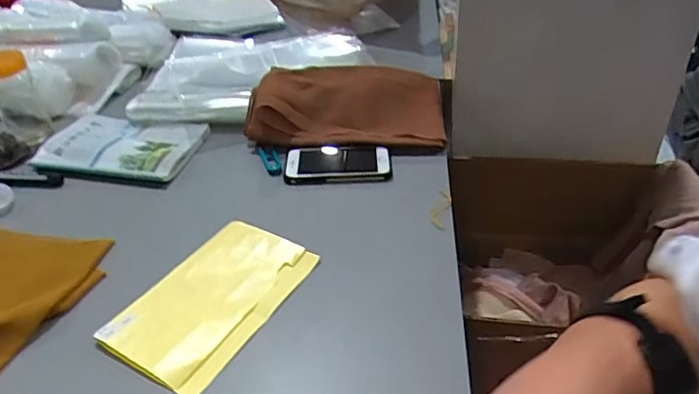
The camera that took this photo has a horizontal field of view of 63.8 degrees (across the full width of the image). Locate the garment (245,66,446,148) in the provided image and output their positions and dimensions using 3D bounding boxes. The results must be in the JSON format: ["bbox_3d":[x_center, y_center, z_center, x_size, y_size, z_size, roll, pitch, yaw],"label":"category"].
[{"bbox_3d":[-0.002,-0.133,0.773,0.261,0.064,0.134,1,37,5],"label":"garment"}]

